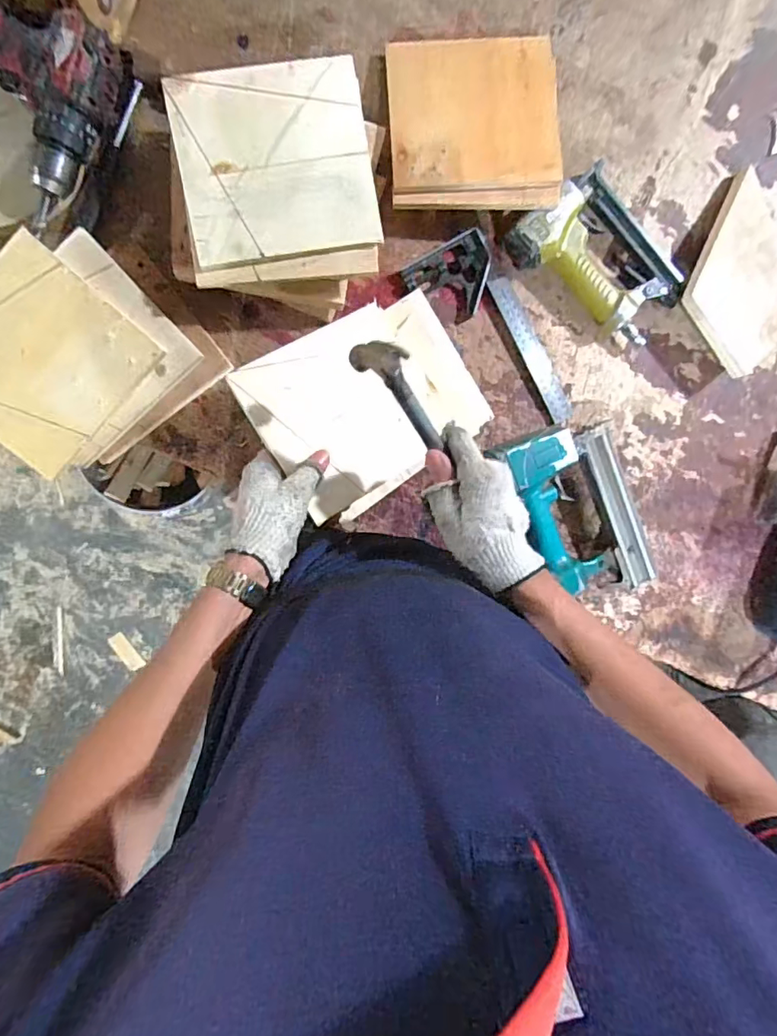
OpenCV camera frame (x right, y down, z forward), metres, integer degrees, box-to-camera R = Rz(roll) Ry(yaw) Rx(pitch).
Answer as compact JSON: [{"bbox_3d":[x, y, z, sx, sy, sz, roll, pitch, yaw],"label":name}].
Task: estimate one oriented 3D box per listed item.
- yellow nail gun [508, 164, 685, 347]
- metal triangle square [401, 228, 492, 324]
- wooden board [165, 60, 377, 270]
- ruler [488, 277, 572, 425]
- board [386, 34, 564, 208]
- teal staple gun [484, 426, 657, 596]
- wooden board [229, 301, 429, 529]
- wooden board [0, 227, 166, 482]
[{"bbox_3d":[0.250,-0.302,0.586,0.193,0.044,0.140,39,91,-6],"label":"yellow nail gun"},{"bbox_3d":[0.076,-0.274,0.596,0.099,0.017,0.082,-29,96,-1],"label":"metal triangle square"},{"bbox_3d":[-0.108,-0.342,0.492,0.178,0.015,0.164,-11,97,-4],"label":"wooden board"},{"bbox_3d":[0.174,-0.200,0.616,0.031,0.006,0.184,-30,101,-7],"label":"ruler"},{"bbox_3d":[0.094,-0.438,0.568,0.185,0.022,0.185,-1,86,-1],"label":"board"},{"bbox_3d":[0.231,-0.009,0.615,0.138,0.059,0.223,-25,96,-2],"label":"teal staple gun"},{"bbox_3d":[-0.043,-0.111,0.534,0.177,0.013,0.171,-33,97,-17],"label":"wooden board"},{"bbox_3d":[-0.357,-0.160,0.522,0.164,0.011,0.180,42,91,-16],"label":"wooden board"}]

